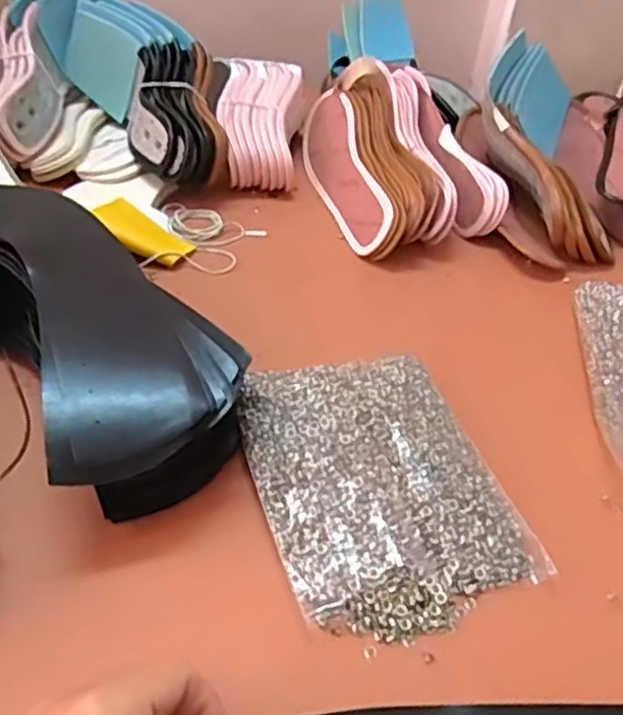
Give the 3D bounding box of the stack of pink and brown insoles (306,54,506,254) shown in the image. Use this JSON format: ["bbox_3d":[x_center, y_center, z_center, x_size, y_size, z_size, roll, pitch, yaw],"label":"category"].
[{"bbox_3d":[0.071,-0.197,0.660,0.137,0.087,0.237,-12,44,-20],"label":"stack of pink and brown insoles"}]

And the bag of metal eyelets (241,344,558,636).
[{"bbox_3d":[0.039,0.066,0.389,0.134,0.032,0.169,-10,44,-18],"label":"bag of metal eyelets"}]

